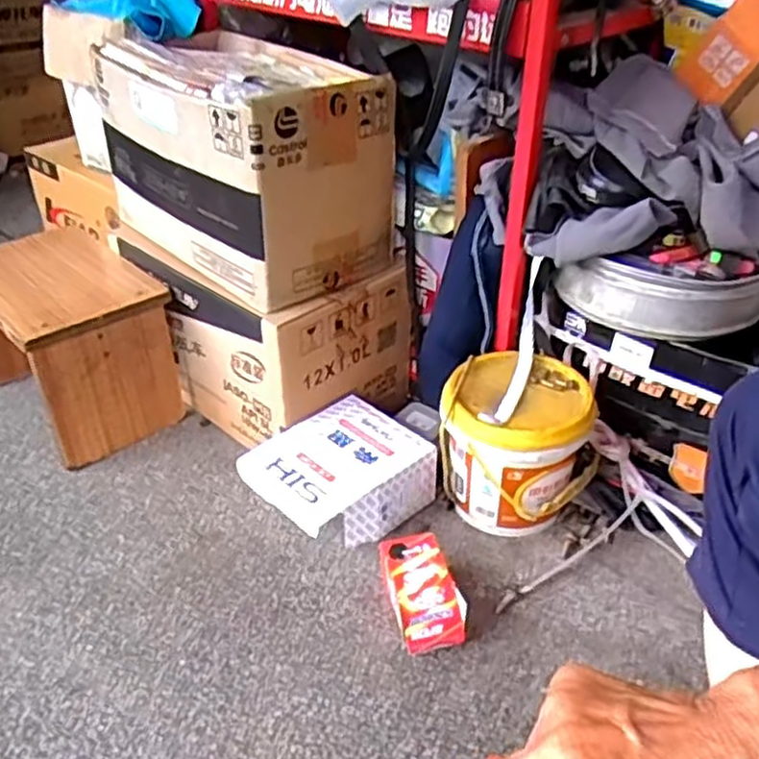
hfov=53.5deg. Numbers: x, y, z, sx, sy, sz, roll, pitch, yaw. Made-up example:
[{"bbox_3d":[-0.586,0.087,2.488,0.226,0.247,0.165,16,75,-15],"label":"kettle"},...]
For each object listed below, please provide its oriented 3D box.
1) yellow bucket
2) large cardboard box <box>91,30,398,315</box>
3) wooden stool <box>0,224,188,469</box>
[{"bbox_3d":[0.164,0.085,0.924,0.165,0.174,0.160,1,36,0],"label":"yellow bucket"},{"bbox_3d":[-0.173,-0.297,0.988,0.245,0.243,0.367,-26,43,-32],"label":"large cardboard box"},{"bbox_3d":[-0.446,-0.057,1.088,0.194,0.221,0.283,-28,45,-34],"label":"wooden stool"}]

